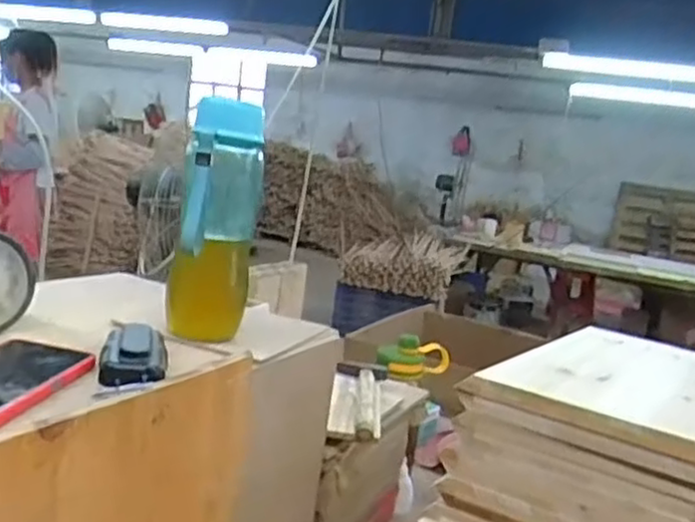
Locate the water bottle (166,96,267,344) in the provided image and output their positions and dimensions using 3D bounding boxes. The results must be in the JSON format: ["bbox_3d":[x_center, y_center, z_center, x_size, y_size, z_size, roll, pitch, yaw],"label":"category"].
[{"bbox_3d":[-0.124,-0.035,0.695,0.079,0.225,0.066,6,10,-12],"label":"water bottle"}]

